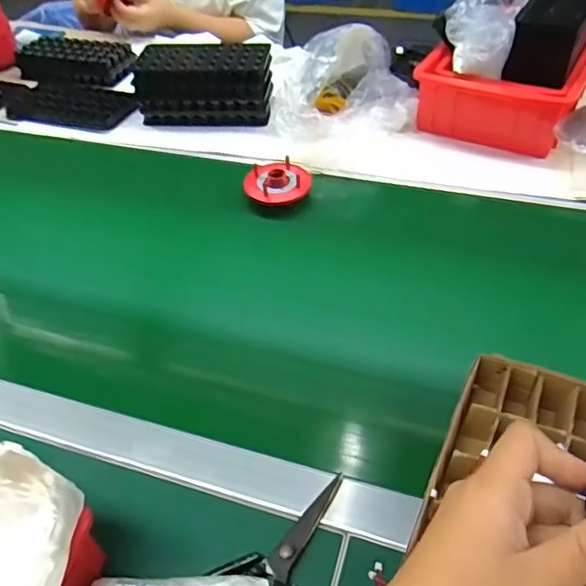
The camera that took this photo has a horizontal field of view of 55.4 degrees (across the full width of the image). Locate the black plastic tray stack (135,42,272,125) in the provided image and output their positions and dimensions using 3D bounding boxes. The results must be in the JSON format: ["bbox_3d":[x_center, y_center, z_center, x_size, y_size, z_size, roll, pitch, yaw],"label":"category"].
[{"bbox_3d":[-0.125,-0.308,0.828,0.194,0.084,0.090,5,46,10],"label":"black plastic tray stack"}]

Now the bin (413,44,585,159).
[{"bbox_3d":[0.316,-0.314,0.811,0.218,0.088,0.246,21,51,23],"label":"bin"}]

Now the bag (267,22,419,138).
[{"bbox_3d":[0.066,-0.280,0.762,0.191,0.100,0.161,-14,46,-9],"label":"bag"}]

